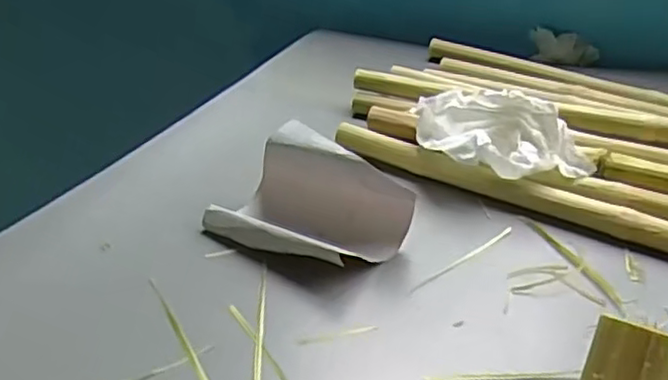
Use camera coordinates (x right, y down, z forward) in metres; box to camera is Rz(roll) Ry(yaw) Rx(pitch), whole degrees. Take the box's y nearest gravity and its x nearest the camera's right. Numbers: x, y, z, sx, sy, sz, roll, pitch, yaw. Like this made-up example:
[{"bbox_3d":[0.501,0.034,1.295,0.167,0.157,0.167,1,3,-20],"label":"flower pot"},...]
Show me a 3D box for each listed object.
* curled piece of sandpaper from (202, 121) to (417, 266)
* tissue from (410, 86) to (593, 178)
[{"bbox_3d":[-0.018,0.009,0.427,0.109,0.055,0.077,25,42,33],"label":"curled piece of sandpaper"},{"bbox_3d":[0.121,-0.035,0.483,0.130,0.050,0.056,8,36,14],"label":"tissue"}]

